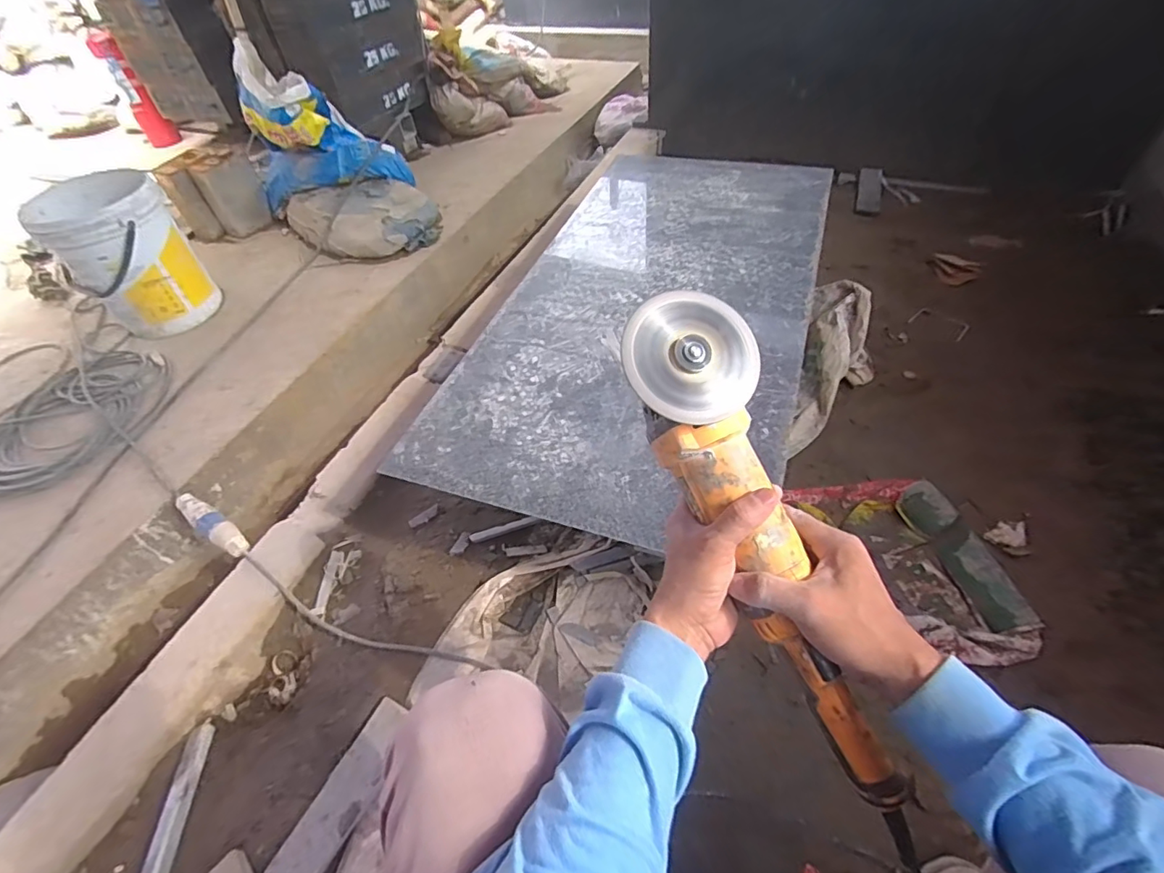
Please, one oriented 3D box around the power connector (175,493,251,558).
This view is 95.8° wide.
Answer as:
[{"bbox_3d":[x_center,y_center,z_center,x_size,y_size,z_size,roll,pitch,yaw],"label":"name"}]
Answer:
[{"bbox_3d":[-0.758,0.176,1.074,0.232,0.045,0.051,25,56,24],"label":"power connector"}]

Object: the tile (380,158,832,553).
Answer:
[{"bbox_3d":[0.161,-0.331,1.134,0.620,0.033,1.234,13,52,16],"label":"tile"}]

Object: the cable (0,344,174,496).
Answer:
[{"bbox_3d":[-1.314,-0.114,1.330,0.482,0.041,0.623,-27,53,-17],"label":"cable"}]

